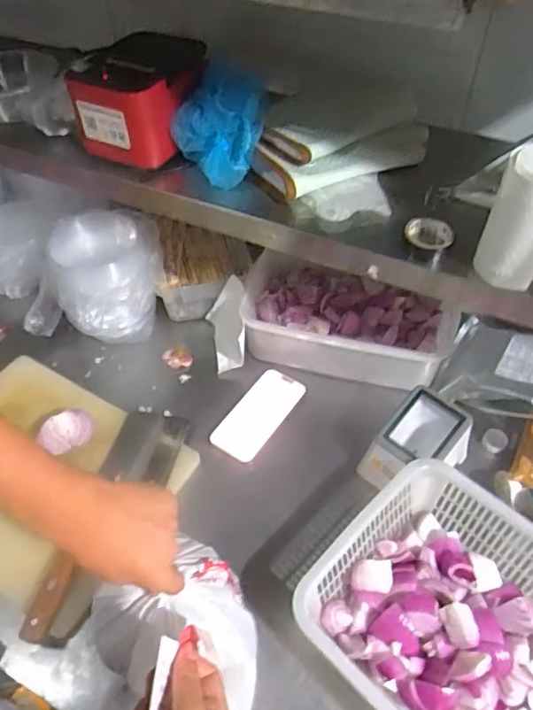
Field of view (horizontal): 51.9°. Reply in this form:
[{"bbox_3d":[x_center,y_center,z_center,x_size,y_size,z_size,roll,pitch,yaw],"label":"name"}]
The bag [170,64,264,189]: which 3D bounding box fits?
[{"bbox_3d":[-0.053,-0.273,0.652,0.095,0.098,0.118,-33,55,-22],"label":"bag"}]

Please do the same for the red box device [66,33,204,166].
[{"bbox_3d":[-0.157,-0.318,0.679,0.143,0.096,0.142,12,52,14],"label":"red box device"}]

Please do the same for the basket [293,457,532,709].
[{"bbox_3d":[0.224,0.296,0.567,0.325,0.090,0.253,35,60,29],"label":"basket"}]

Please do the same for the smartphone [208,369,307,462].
[{"bbox_3d":[-0.012,0.087,0.823,0.073,0.008,0.156,32,63,18],"label":"smartphone"}]

